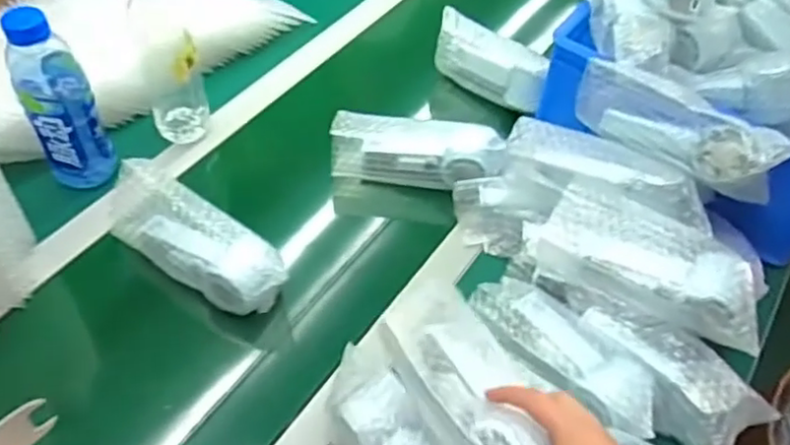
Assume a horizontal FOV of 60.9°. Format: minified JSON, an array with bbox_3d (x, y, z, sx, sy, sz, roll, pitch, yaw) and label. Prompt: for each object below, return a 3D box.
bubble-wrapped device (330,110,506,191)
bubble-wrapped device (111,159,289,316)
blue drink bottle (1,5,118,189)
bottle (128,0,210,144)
[{"bbox_3d":[0.025,-0.084,0.801,0.199,0.067,0.056,9,51,2],"label":"bubble-wrapped device"},{"bbox_3d":[-0.204,0.018,0.689,0.201,0.072,0.070,31,55,19],"label":"bubble-wrapped device"},{"bbox_3d":[-0.356,-0.127,0.715,0.071,0.203,0.059,-20,55,-20],"label":"blue drink bottle"},{"bbox_3d":[-0.260,-0.190,0.772,0.065,0.219,0.054,-12,53,-14],"label":"bottle"}]

